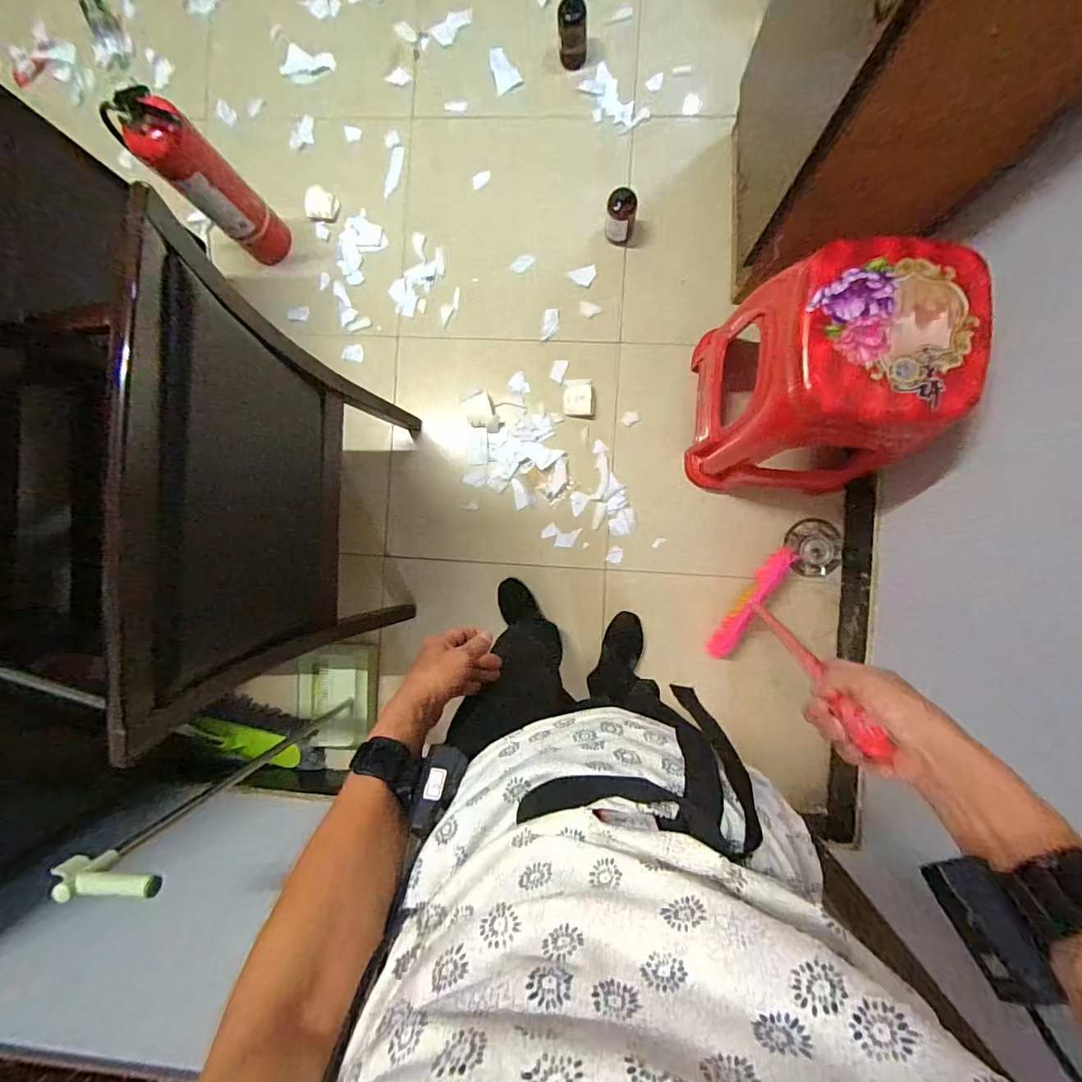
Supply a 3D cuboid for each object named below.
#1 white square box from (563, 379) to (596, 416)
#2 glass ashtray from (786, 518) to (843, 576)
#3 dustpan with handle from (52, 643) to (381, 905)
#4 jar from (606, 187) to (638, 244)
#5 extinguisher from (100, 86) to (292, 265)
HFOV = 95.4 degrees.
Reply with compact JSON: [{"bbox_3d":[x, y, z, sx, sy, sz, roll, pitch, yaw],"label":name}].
[{"bbox_3d":[0.099,-0.367,1.257,0.079,0.012,0.095,-3,92,4],"label":"white square box"},{"bbox_3d":[0.692,0.016,1.241,0.127,0.024,0.144,-4,81,4],"label":"glass ashtray"},{"bbox_3d":[-0.580,0.397,0.975,0.294,0.753,0.240,-28,88,3],"label":"dustpan with handle"},{"bbox_3d":[0.196,-0.796,1.203,0.069,0.127,0.064,0,92,4],"label":"jar"},{"bbox_3d":[-0.750,-0.810,1.130,0.138,0.407,0.135,42,92,3],"label":"extinguisher"}]

